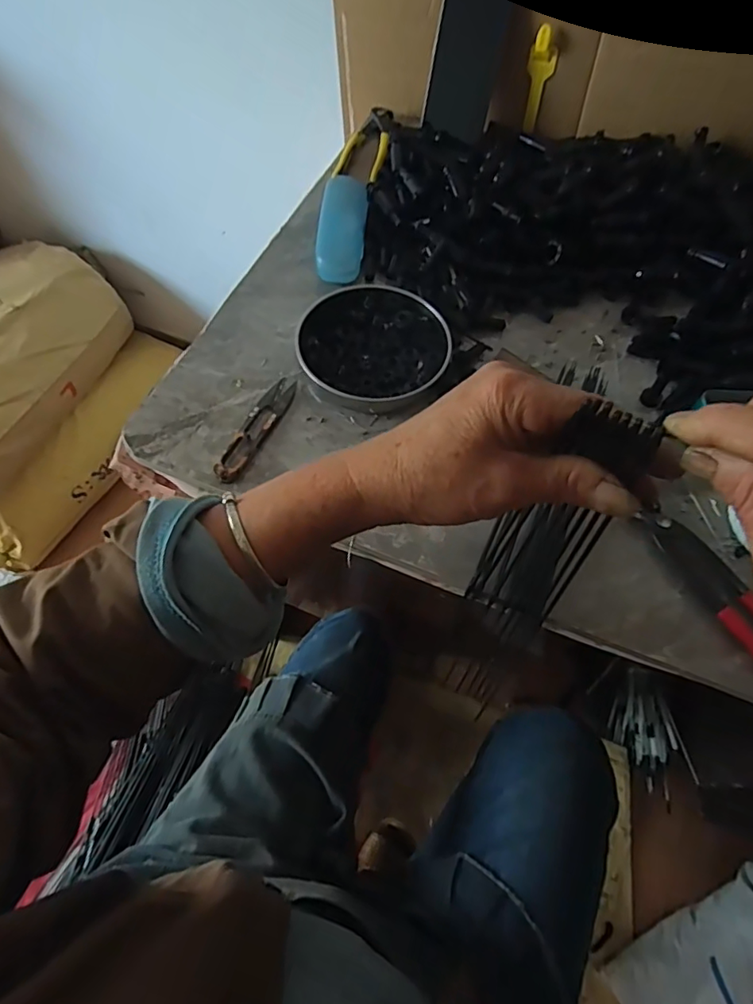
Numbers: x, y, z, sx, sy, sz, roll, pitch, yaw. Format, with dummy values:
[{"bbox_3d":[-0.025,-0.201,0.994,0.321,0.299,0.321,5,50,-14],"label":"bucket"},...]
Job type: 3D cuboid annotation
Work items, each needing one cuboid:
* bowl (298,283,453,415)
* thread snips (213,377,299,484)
[{"bbox_3d":[-0.004,-0.144,0.497,0.131,0.023,0.129,1,62,-2],"label":"bowl"},{"bbox_3d":[-0.103,-0.065,0.464,0.026,0.011,0.119,23,63,9],"label":"thread snips"}]

